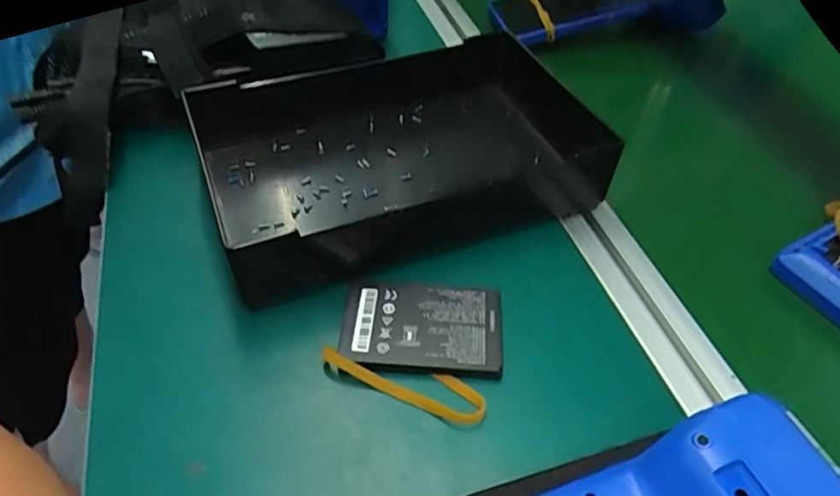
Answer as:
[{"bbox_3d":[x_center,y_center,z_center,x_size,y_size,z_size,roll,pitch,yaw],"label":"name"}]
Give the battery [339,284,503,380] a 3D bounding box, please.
[{"bbox_3d":[0.002,0.045,0.343,0.088,0.009,0.057,4,47,1],"label":"battery"}]

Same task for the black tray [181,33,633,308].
[{"bbox_3d":[-0.018,-0.076,0.423,0.247,0.049,0.181,-14,49,-15],"label":"black tray"}]

